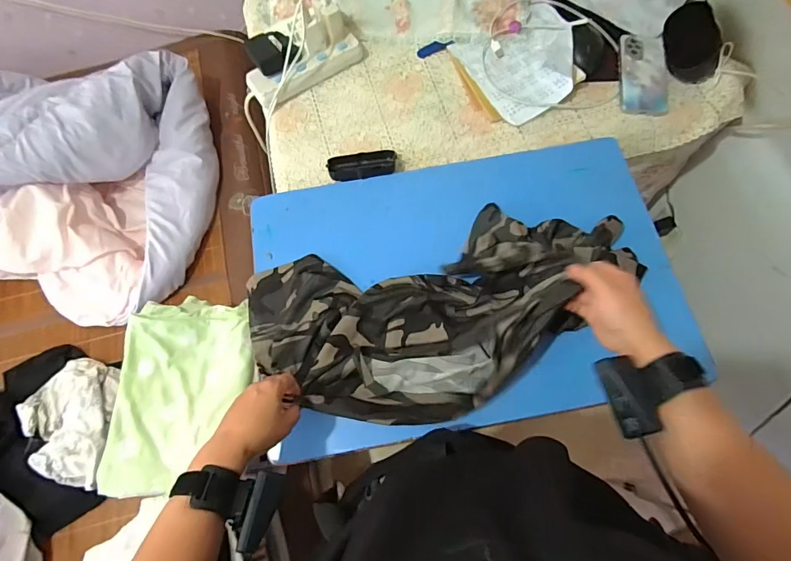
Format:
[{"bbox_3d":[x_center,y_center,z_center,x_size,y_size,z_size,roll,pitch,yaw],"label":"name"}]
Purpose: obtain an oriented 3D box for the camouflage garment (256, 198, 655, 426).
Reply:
[{"bbox_3d":[0.069,0.029,0.544,0.528,0.114,0.254,-14,70,-3],"label":"camouflage garment"}]

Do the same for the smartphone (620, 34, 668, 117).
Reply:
[{"bbox_3d":[0.434,-0.363,0.738,0.079,0.013,0.172,6,73,1],"label":"smartphone"}]

